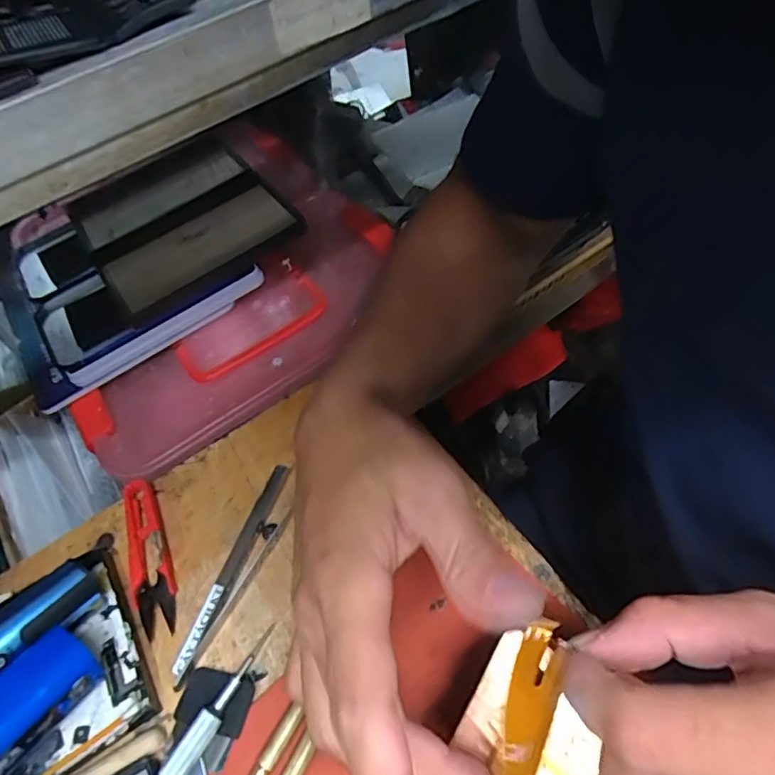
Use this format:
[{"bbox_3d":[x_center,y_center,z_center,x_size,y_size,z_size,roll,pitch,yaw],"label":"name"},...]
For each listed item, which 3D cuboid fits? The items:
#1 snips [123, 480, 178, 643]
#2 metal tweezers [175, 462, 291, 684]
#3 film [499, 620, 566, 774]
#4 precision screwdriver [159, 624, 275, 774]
[{"bbox_3d":[-0.145,0.098,0.339,0.023,0.009,0.099,-22,54,-6],"label":"snips"},{"bbox_3d":[-0.085,0.105,0.327,0.025,0.008,0.130,12,57,18],"label":"metal tweezers"},{"bbox_3d":[0.050,0.133,0.209,0.018,0.004,0.086,15,72,15],"label":"film"},{"bbox_3d":[-0.096,0.173,0.266,0.014,0.018,0.126,19,60,22],"label":"precision screwdriver"}]

